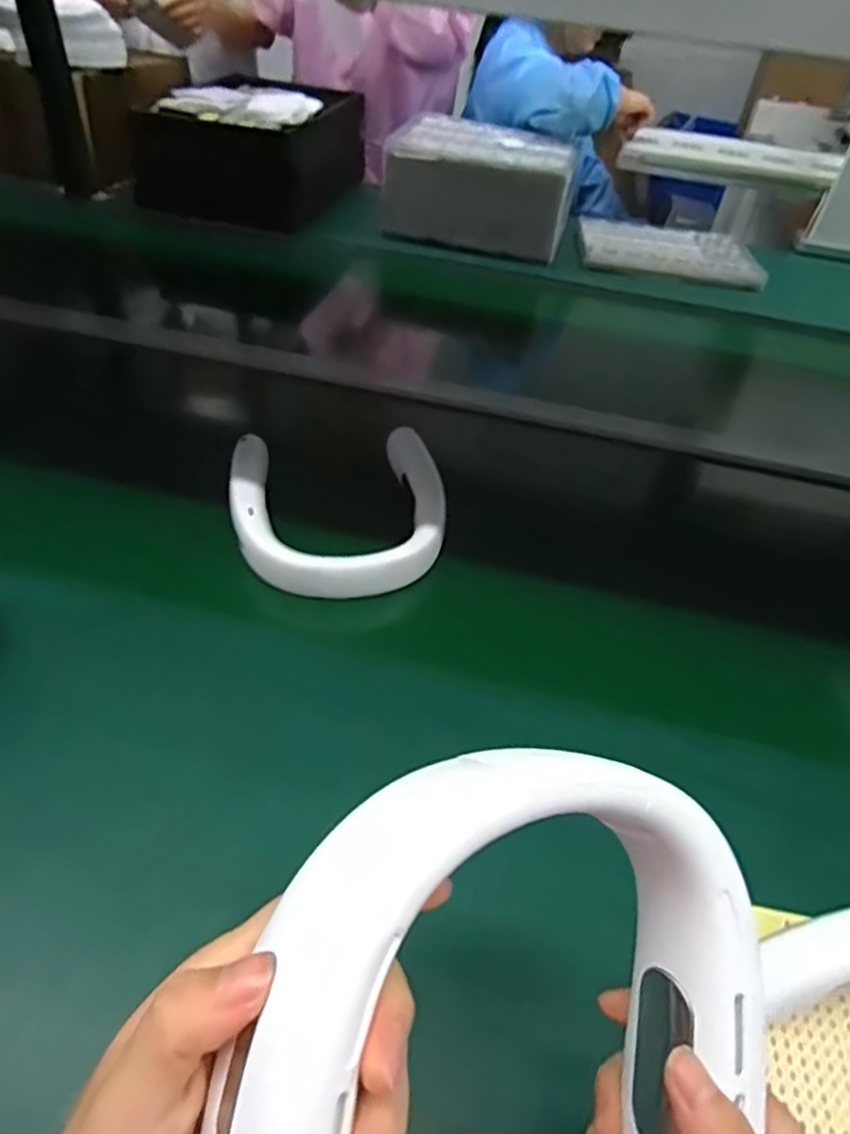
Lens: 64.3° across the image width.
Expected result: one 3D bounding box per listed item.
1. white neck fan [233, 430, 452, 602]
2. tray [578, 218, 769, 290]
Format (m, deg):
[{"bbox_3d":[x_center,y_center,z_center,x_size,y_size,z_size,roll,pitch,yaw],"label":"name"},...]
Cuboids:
[{"bbox_3d":[-0.079,-0.057,0.621,0.183,0.042,0.188,-6,49,-10],"label":"white neck fan"},{"bbox_3d":[0.451,-0.603,1.271,0.321,0.025,0.237,8,48,2],"label":"tray"}]

